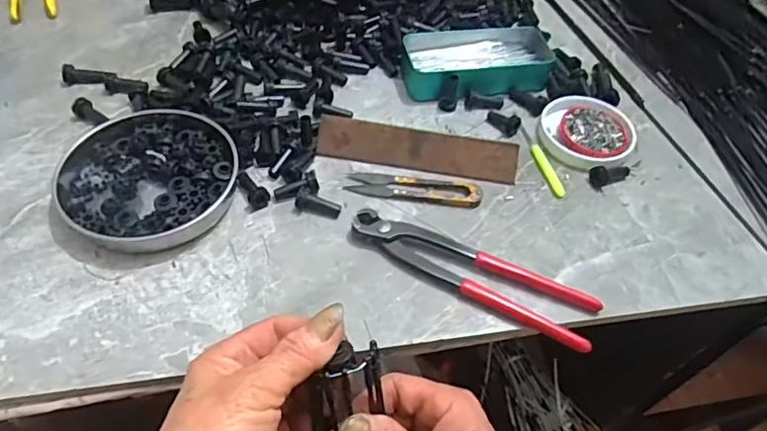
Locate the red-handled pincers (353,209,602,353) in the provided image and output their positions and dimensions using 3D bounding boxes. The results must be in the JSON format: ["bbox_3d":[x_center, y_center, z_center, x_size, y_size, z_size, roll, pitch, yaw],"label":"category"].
[{"bbox_3d":[0.065,0.043,0.422,0.192,0.016,0.047,23,53,13],"label":"red-handled pincers"}]

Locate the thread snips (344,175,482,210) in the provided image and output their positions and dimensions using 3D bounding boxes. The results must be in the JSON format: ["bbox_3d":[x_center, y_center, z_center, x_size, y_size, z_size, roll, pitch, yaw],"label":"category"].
[{"bbox_3d":[0.027,-0.025,0.479,0.115,0.010,0.023,8,51,2],"label":"thread snips"}]

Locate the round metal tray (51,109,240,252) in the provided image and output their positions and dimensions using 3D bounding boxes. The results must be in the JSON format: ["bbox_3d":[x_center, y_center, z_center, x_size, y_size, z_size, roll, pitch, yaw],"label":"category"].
[{"bbox_3d":[-0.194,-0.035,0.456,0.134,0.022,0.140,2,51,-3],"label":"round metal tray"}]

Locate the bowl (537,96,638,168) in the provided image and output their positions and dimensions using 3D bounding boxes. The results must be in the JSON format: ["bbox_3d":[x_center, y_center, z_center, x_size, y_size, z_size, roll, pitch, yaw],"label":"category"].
[{"bbox_3d":[0.200,-0.083,0.543,0.088,0.015,0.083,2,51,-3],"label":"bowl"}]

